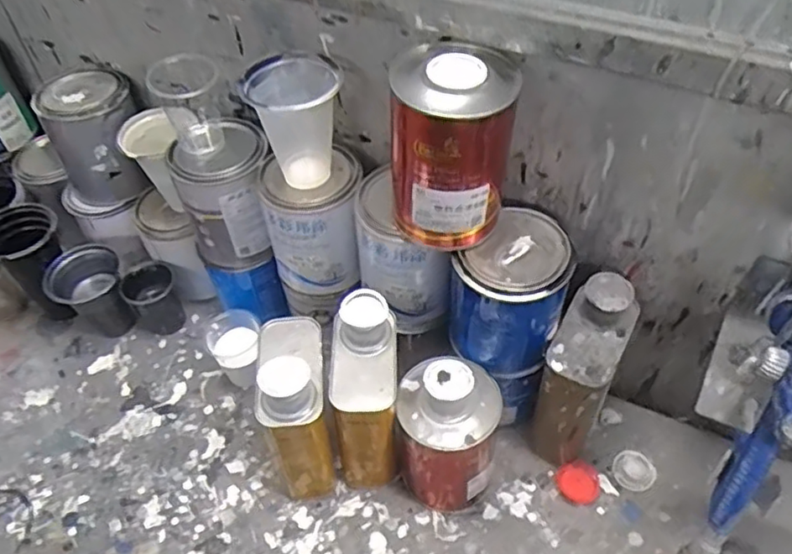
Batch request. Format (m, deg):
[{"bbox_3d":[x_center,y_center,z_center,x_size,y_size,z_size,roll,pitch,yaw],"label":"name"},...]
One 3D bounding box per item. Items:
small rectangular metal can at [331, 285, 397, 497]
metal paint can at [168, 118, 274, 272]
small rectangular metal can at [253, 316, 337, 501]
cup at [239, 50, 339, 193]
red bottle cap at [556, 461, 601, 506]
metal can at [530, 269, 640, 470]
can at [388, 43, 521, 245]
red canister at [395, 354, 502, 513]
[{"bbox_3d":[-0.037,0.120,0.661,0.077,0.215,0.115,-2,50,0],"label":"small rectangular metal can"},{"bbox_3d":[-0.187,-0.089,0.723,0.098,0.140,0.102,-15,51,-10],"label":"metal paint can"},{"bbox_3d":[-0.101,0.130,0.656,0.075,0.210,0.121,1,50,3],"label":"small rectangular metal can"},{"bbox_3d":[-0.092,-0.138,0.613,0.086,0.117,0.083,-4,50,-1],"label":"cup"},{"bbox_3d":[0.194,0.218,0.682,0.043,0.009,0.041,-1,50,1],"label":"red bottle cap"},{"bbox_3d":[0.187,0.104,0.659,0.071,0.210,0.106,22,54,20],"label":"metal can"},{"bbox_3d":[0.046,-0.107,0.539,0.096,0.147,0.092,-1,50,1],"label":"can"},{"bbox_3d":[0.051,0.154,0.646,0.097,0.180,0.099,-2,50,1],"label":"red canister"}]

